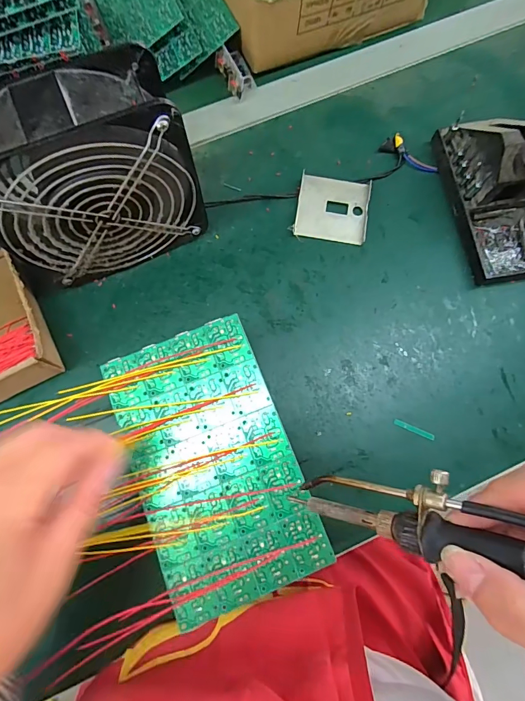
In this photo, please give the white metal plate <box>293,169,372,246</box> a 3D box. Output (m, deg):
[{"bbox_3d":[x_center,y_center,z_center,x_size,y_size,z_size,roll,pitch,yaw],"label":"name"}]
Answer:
[{"bbox_3d":[0.068,-0.137,0.372,0.069,0.011,0.063,8,76,1],"label":"white metal plate"}]

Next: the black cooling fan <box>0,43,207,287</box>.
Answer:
[{"bbox_3d":[-0.129,-0.124,0.299,0.146,0.152,0.058,-22,77,-6],"label":"black cooling fan"}]

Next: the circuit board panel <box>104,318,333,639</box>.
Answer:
[{"bbox_3d":[-0.033,0.072,0.257,0.100,0.004,0.174,-21,77,-6],"label":"circuit board panel"}]

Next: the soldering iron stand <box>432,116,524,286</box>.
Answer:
[{"bbox_3d":[0.222,-0.149,0.344,0.079,0.070,0.159,-10,76,-3],"label":"soldering iron stand"}]

